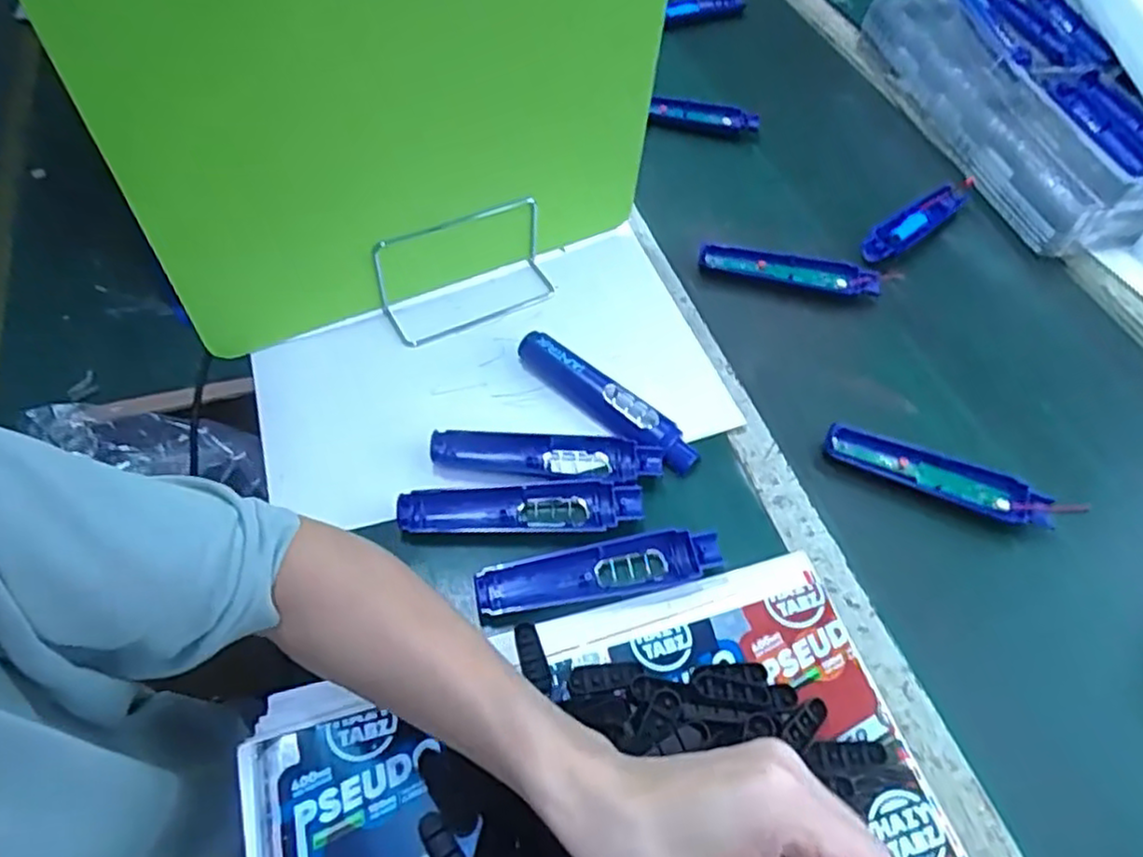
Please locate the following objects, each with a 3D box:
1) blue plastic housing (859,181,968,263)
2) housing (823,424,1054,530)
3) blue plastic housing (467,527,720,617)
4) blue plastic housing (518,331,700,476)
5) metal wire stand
[{"bbox_3d":[0.355,-0.213,0.733,0.148,0.017,0.034,-36,67,-24],"label":"blue plastic housing"},{"bbox_3d":[0.286,0.037,0.559,0.165,0.027,0.037,22,59,9],"label":"housing"},{"bbox_3d":[0.019,0.098,0.485,0.167,0.015,0.037,-8,59,-10],"label":"blue plastic housing"},{"bbox_3d":[0.026,-0.020,0.566,0.172,0.025,0.037,38,62,18],"label":"blue plastic housing"},{"bbox_3d":[-0.087,-0.135,0.607,0.151,0.075,0.055,-22,62,-18],"label":"metal wire stand"}]

